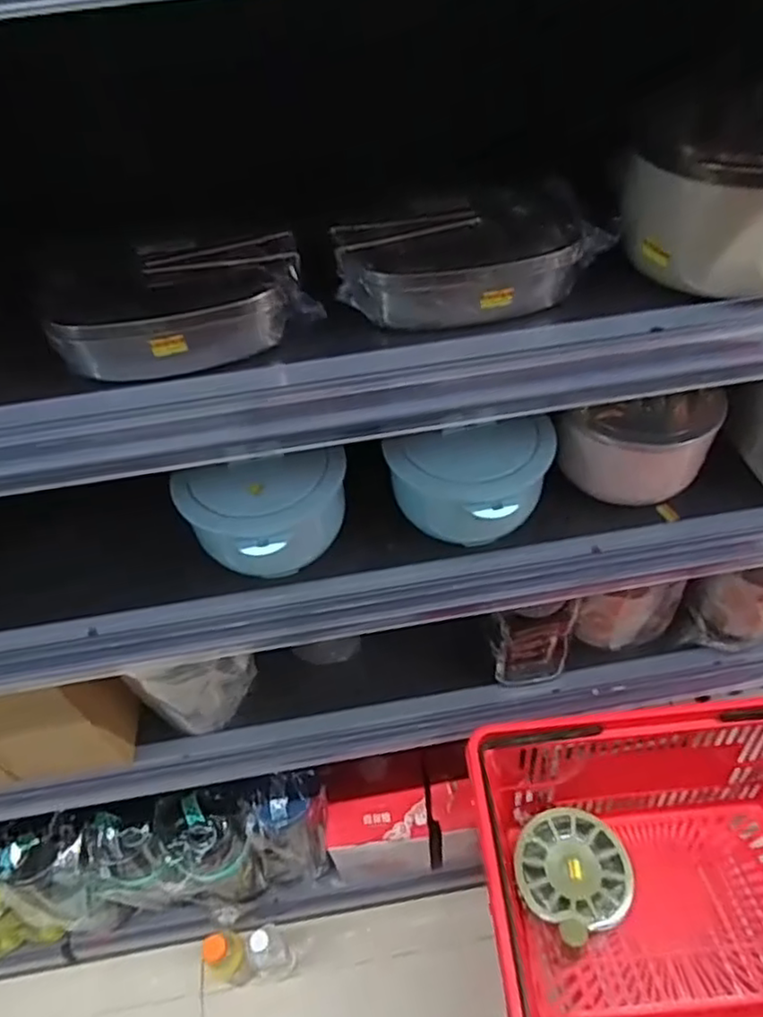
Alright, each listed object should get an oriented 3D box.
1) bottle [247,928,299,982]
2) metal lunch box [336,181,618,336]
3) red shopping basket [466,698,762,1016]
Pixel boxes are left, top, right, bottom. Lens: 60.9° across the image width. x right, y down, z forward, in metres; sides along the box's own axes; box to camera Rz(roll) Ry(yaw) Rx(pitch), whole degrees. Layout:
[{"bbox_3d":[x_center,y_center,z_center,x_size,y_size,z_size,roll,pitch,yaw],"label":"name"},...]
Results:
[{"bbox_3d":[-0.195,0.781,1.133,0.055,0.243,0.066,26,56,25],"label":"bottle"},{"bbox_3d":[0.058,-0.170,0.450,0.171,0.049,0.093,-14,49,-7],"label":"metal lunch box"},{"bbox_3d":[0.354,0.445,0.773,0.464,0.270,0.317,-6,48,0],"label":"red shopping basket"}]

